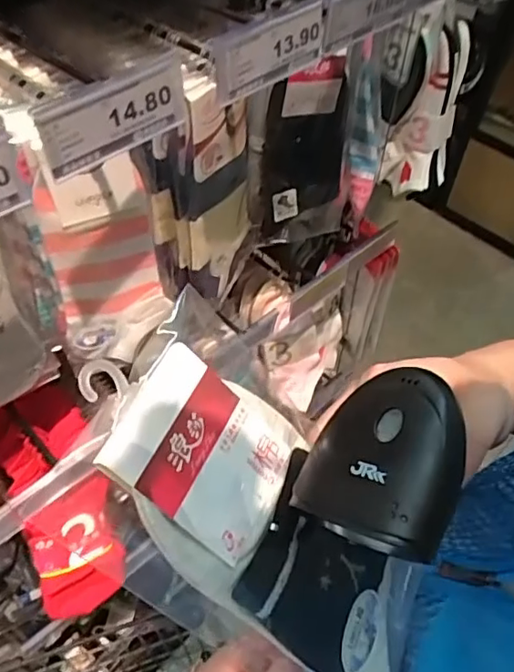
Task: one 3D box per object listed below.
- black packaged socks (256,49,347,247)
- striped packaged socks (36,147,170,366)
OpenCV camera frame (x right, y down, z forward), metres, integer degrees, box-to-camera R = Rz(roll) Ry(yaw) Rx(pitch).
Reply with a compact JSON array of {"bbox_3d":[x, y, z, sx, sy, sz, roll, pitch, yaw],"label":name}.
[{"bbox_3d":[0.050,-0.185,0.597,0.088,0.199,0.033,-21,56,-18],"label":"black packaged socks"},{"bbox_3d":[-0.127,-0.057,0.485,0.091,0.188,0.033,-18,55,-16],"label":"striped packaged socks"}]

